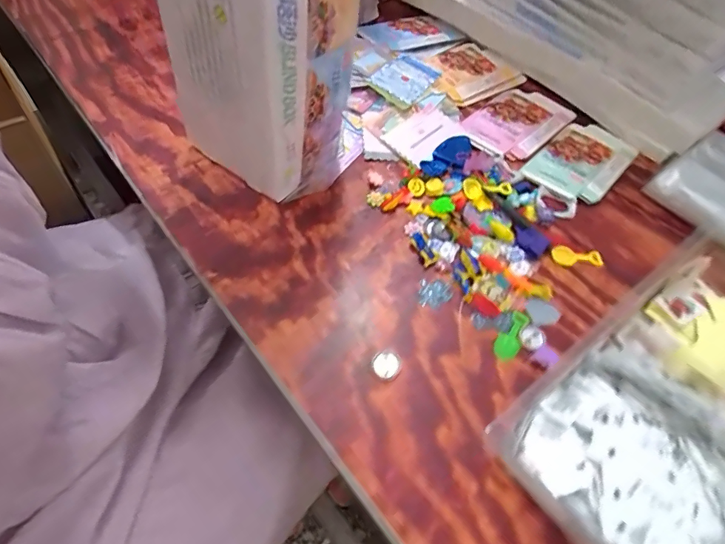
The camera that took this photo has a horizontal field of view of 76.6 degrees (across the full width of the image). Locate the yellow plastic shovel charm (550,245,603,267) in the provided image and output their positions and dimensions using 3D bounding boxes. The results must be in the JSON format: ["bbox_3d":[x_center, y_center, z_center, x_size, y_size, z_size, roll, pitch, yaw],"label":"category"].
[{"bbox_3d":[0.209,-0.016,0.449,0.050,0.005,0.021,-2,56,-6],"label":"yellow plastic shovel charm"}]

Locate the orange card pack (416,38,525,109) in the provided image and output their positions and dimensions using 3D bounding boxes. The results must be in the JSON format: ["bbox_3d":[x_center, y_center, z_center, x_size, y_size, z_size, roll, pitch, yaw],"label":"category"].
[{"bbox_3d":[0.141,-0.271,0.609,0.122,0.008,0.106,-28,63,-21],"label":"orange card pack"}]

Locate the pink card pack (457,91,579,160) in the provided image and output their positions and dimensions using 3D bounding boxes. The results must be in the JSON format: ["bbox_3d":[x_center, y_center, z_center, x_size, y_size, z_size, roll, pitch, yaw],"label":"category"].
[{"bbox_3d":[0.188,-0.184,0.563,0.091,0.007,0.149,39,62,20],"label":"pink card pack"}]

